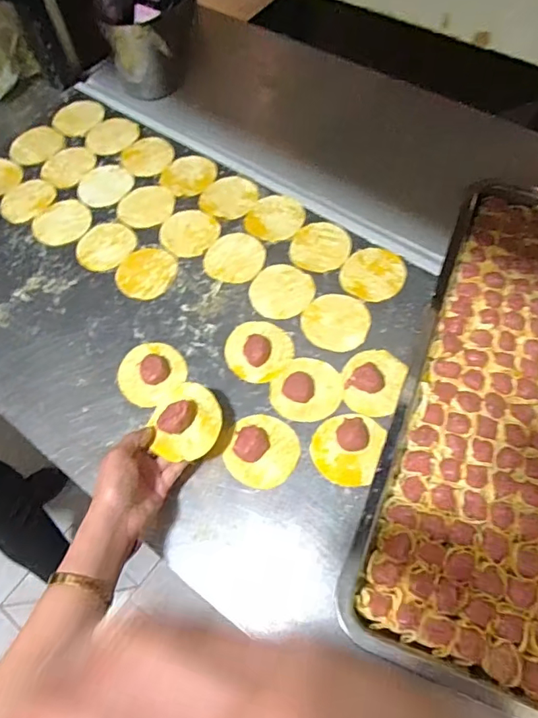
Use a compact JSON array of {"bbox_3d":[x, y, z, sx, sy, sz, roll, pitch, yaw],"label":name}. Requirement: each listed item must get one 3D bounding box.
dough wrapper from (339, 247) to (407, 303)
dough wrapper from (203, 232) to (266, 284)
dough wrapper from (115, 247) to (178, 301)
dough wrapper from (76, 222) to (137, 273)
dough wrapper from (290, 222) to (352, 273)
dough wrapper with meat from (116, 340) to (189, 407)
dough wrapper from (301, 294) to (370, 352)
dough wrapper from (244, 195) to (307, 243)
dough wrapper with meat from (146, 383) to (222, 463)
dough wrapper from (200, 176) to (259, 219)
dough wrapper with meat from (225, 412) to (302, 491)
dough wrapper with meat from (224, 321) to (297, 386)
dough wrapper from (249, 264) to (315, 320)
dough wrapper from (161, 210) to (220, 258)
[{"bbox_3d":[0.141,-0.116,0.663,0.079,0.005,0.084,-1,62,2],"label":"dough wrapper"},{"bbox_3d":[-0.048,-0.141,0.689,0.080,0.004,0.082,-2,66,3],"label":"dough wrapper"},{"bbox_3d":[-0.171,-0.120,0.684,0.079,0.005,0.084,-1,62,2],"label":"dough wrapper"},{"bbox_3d":[-0.236,-0.164,0.711,0.085,0.006,0.086,-1,62,2],"label":"dough wrapper"},{"bbox_3d":[0.073,-0.158,0.689,0.080,0.004,0.084,-1,62,2],"label":"dough wrapper"},{"bbox_3d":[-0.148,0.012,0.611,0.080,0.016,0.078,-36,66,-15],"label":"dough wrapper with meat"},{"bbox_3d":[0.086,-0.048,0.632,0.084,0.006,0.082,-1,62,2],"label":"dough wrapper"},{"bbox_3d":[0.011,-0.207,0.719,0.079,0.004,0.089,27,66,15],"label":"dough wrapper"},{"bbox_3d":[-0.089,0.065,0.521,0.075,0.036,0.075,-1,62,2],"label":"dough wrapper with meat"},{"bbox_3d":[-0.059,-0.243,0.738,0.080,0.004,0.082,-1,62,2],"label":"dough wrapper"},{"bbox_3d":[-0.008,0.101,0.553,0.079,0.022,0.079,-1,62,2],"label":"dough wrapper with meat"},{"bbox_3d":[-0.016,-0.015,0.616,0.082,0.014,0.079,-1,62,2],"label":"dough wrapper with meat"},{"bbox_3d":[0.016,-0.091,0.660,0.081,0.005,0.083,-1,62,2],"label":"dough wrapper"},{"bbox_3d":[-0.117,-0.184,0.712,0.083,0.004,0.081,-1,62,2],"label":"dough wrapper"}]

